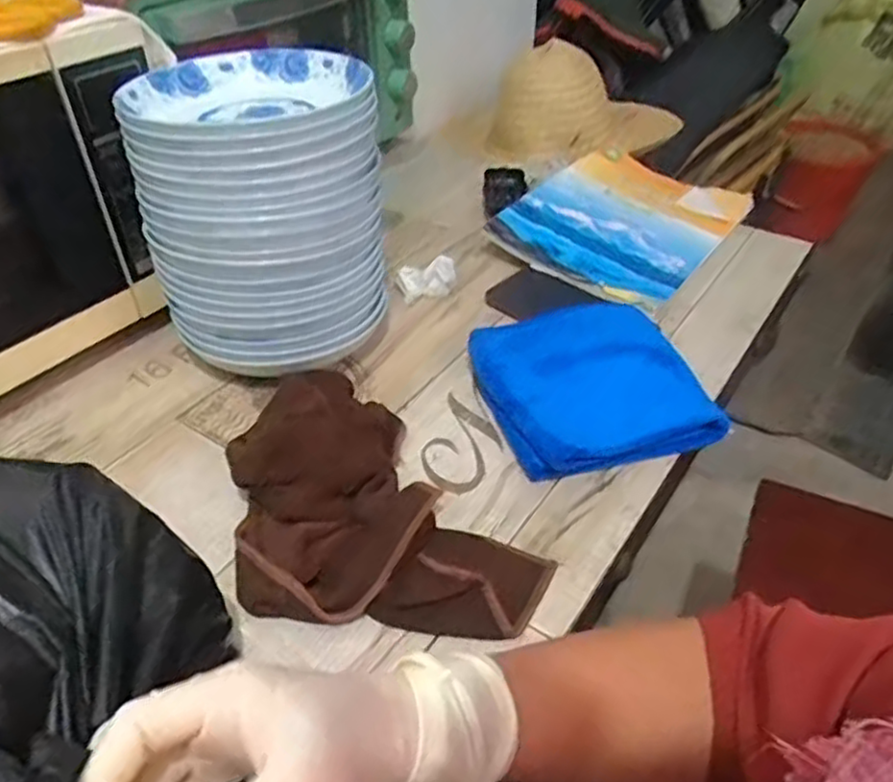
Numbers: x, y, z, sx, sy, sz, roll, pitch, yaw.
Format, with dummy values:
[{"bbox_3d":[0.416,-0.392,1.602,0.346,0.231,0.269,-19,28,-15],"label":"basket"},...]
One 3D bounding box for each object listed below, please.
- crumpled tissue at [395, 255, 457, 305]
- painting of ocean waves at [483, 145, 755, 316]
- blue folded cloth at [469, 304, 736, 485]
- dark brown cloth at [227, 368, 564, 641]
[{"bbox_3d":[-0.022,-0.120,0.728,0.056,0.045,0.035,-6,42,-7],"label":"crumpled tissue"},{"bbox_3d":[0.205,-0.199,0.830,0.212,0.038,0.286,30,47,20],"label":"painting of ocean waves"},{"bbox_3d":[0.120,-0.010,0.604,0.168,0.027,0.175,-12,44,-13],"label":"blue folded cloth"},{"bbox_3d":[-0.041,0.068,0.514,0.223,0.044,0.201,4,42,4],"label":"dark brown cloth"}]

